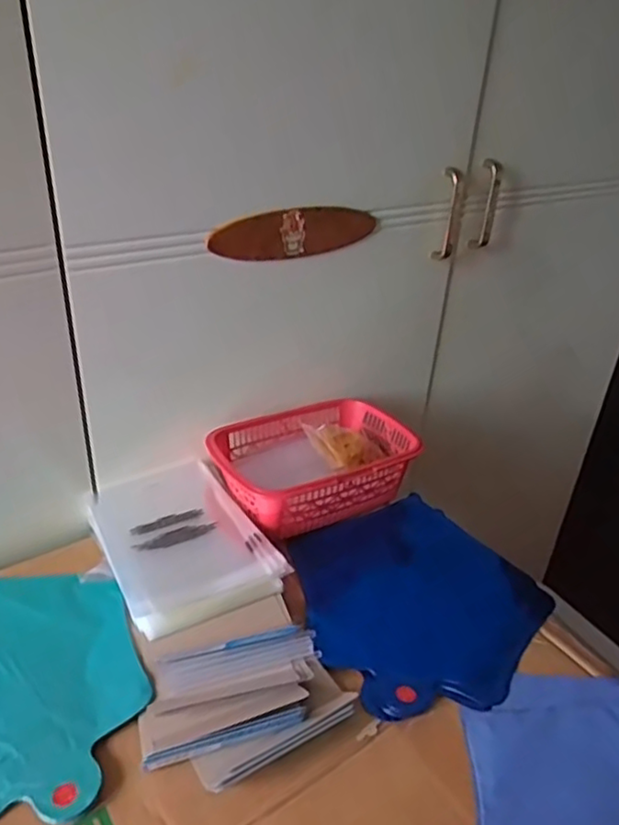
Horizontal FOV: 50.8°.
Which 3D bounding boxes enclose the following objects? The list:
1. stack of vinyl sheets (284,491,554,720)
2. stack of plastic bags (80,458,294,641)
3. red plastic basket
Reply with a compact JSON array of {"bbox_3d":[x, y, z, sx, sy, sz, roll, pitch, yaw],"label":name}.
[{"bbox_3d":[0.095,0.165,0.609,0.220,0.009,0.232,-18,37,-33],"label":"stack of vinyl sheets"},{"bbox_3d":[-0.124,0.122,0.620,0.146,0.031,0.200,-16,37,-31],"label":"stack of plastic bags"},{"bbox_3d":[0.004,0.057,0.717,0.209,0.070,0.147,-17,37,-32],"label":"red plastic basket"}]

